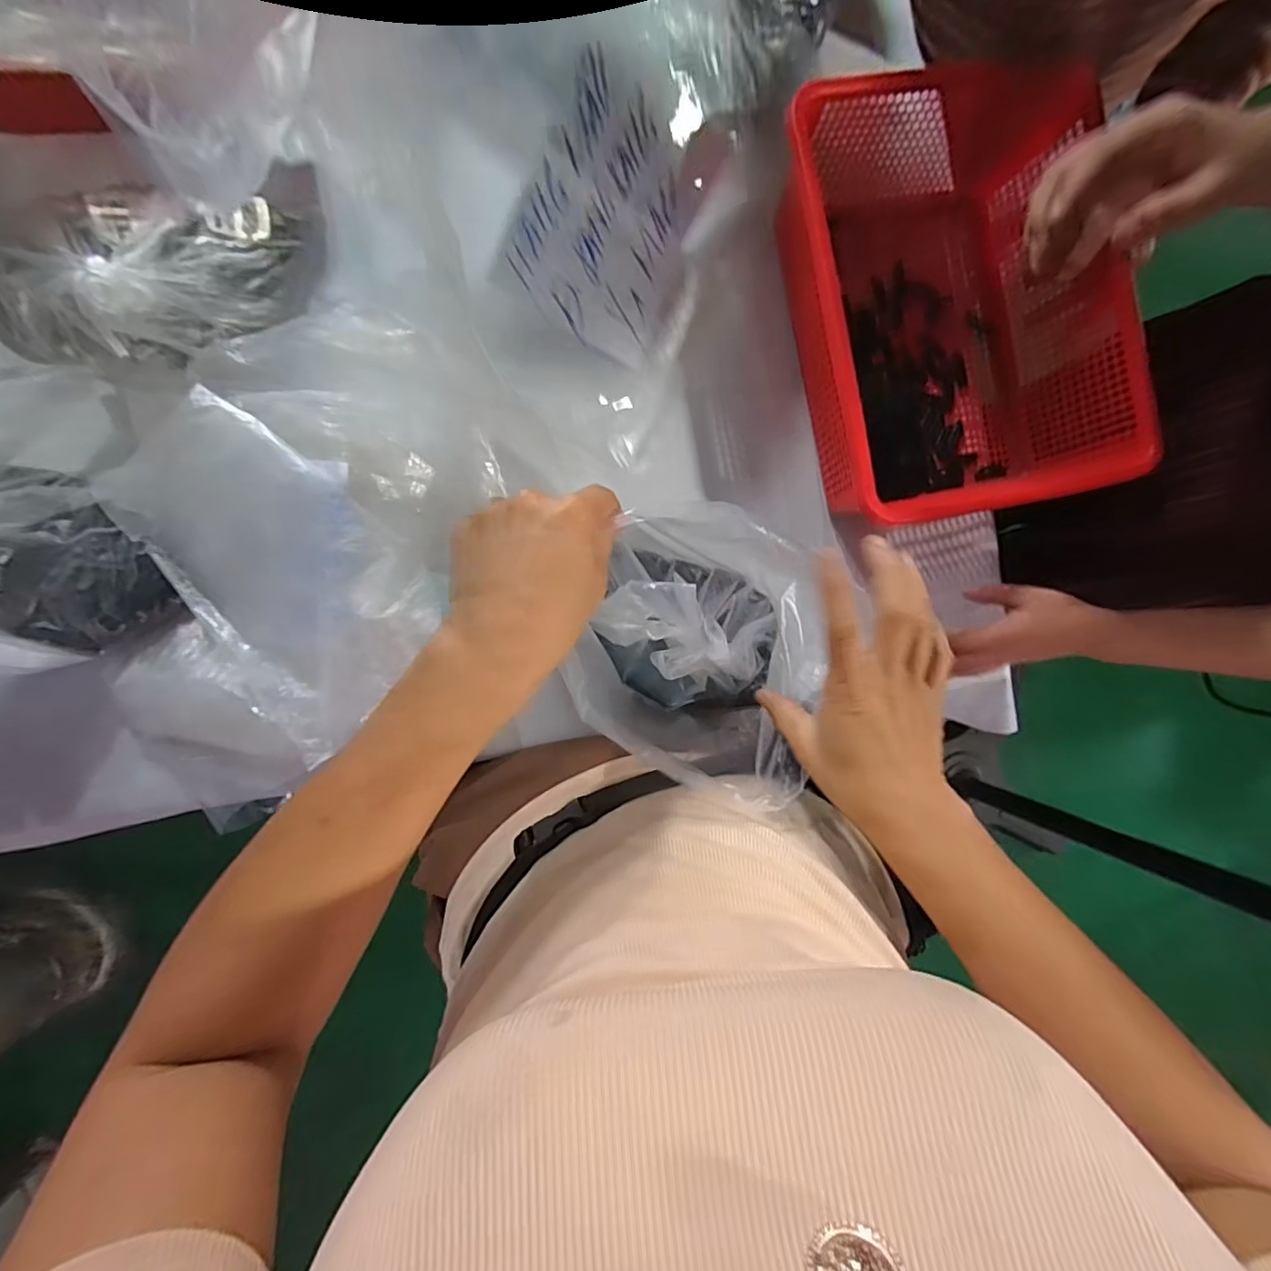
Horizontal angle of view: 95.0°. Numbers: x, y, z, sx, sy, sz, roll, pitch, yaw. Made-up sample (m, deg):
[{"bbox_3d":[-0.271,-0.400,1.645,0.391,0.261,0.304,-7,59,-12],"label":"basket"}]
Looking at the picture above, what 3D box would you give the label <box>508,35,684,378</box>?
[{"bbox_3d":[-0.019,-0.360,0.511,0.142,0.017,0.186,22,100,-21],"label":"label"}]

